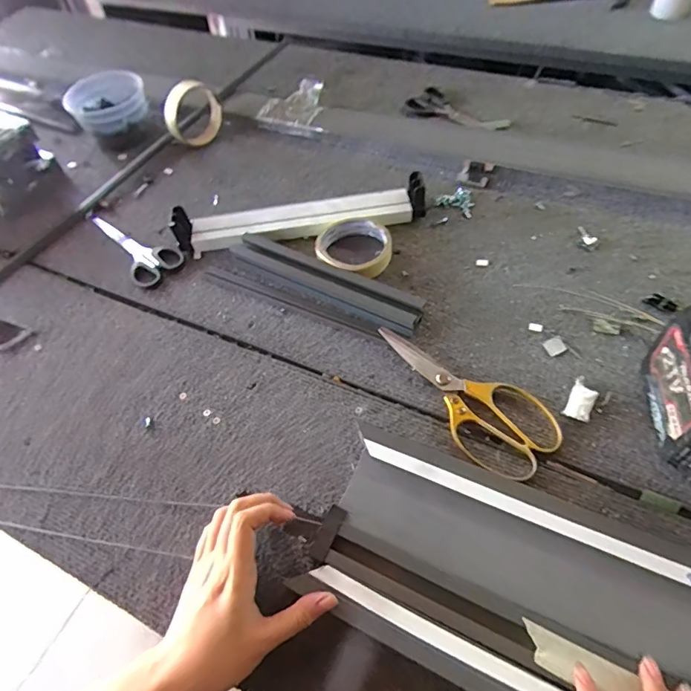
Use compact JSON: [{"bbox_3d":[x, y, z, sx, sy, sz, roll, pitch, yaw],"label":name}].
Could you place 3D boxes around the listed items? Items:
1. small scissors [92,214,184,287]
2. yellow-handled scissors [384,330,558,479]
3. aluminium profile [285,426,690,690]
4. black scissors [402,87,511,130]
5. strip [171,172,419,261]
[{"bbox_3d":[-0.271,-0.128,0.616,0.163,0.015,0.062,35,65,26],"label":"small scissors"},{"bbox_3d":[0.108,0.040,0.464,0.084,0.012,0.192,-38,60,-19],"label":"yellow-handled scissors"},{"bbox_3d":[0.210,0.212,0.338,0.473,0.039,0.152,20,58,18],"label":"aluminium profile"},{"bbox_3d":[0.170,-0.358,0.735,0.156,0.004,0.079,15,58,16],"label":"black scissors"},{"bbox_3d":[-0.056,-0.165,0.602,0.300,0.046,0.054,-10,54,-1],"label":"strip"}]

